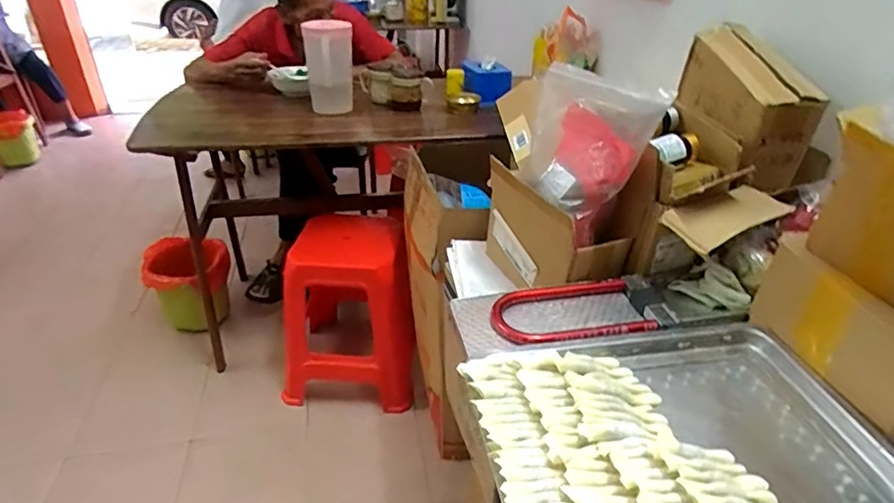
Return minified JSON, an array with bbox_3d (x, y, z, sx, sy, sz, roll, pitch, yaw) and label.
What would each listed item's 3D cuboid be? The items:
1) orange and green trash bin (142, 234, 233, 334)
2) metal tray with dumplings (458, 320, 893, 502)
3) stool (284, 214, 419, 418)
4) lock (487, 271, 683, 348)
[{"bbox_3d":[-0.849,0.122,1.780,0.254,0.334,0.210,-15,36,-23],"label":"orange and green trash bin"},{"bbox_3d":[0.230,0.186,0.534,0.397,0.050,0.287,-6,34,-12],"label":"metal tray with dumplings"},{"bbox_3d":[-0.290,0.177,1.605,0.374,0.482,0.374,0,33,-3],"label":"stool"},{"bbox_3d":[0.180,0.076,0.715,0.241,0.023,0.128,-5,34,-11],"label":"lock"}]

